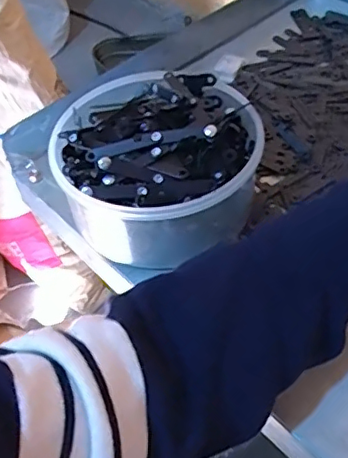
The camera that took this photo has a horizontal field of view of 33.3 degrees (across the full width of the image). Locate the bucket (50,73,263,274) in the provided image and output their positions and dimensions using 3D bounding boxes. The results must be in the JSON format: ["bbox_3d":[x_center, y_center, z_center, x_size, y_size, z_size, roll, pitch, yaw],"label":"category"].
[{"bbox_3d":[-0.011,-0.047,0.428,0.139,0.074,0.147,-3,50,4],"label":"bucket"}]

